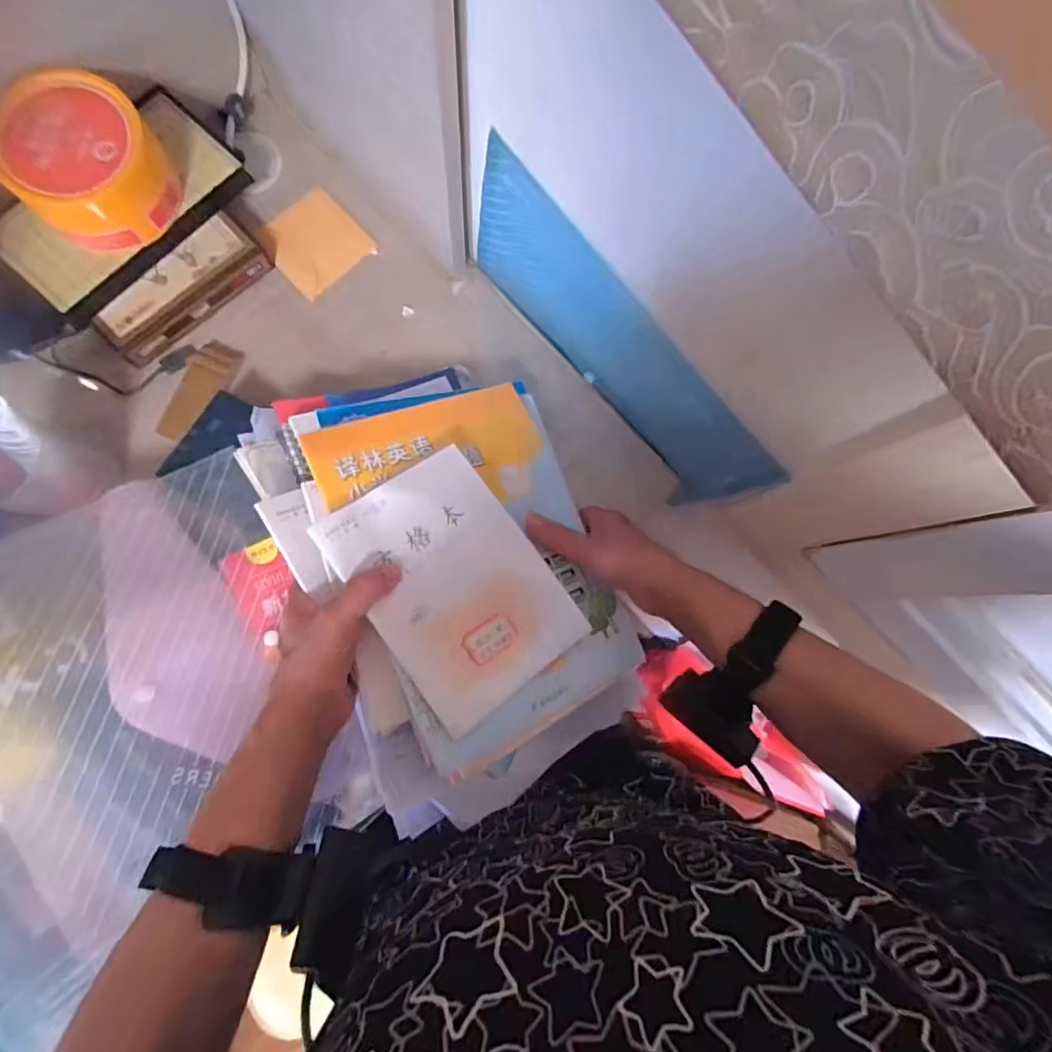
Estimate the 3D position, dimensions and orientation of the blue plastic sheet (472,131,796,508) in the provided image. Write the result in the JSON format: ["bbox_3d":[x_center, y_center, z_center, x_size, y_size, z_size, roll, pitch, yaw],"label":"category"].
[{"bbox_3d":[0.073,-0.148,0.471,0.011,0.152,0.317,-42,92,-11],"label":"blue plastic sheet"}]

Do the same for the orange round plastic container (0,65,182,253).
[{"bbox_3d":[-0.346,-0.280,0.439,0.114,0.070,0.092,-44,86,-9],"label":"orange round plastic container"}]

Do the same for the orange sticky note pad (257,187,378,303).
[{"bbox_3d":[-0.206,-0.277,0.545,0.086,0.006,0.087,-43,86,-9],"label":"orange sticky note pad"}]

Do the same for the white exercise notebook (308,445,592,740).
[{"bbox_3d":[-0.050,0.041,0.399,0.122,0.010,0.173,-35,87,-16],"label":"white exercise notebook"}]

